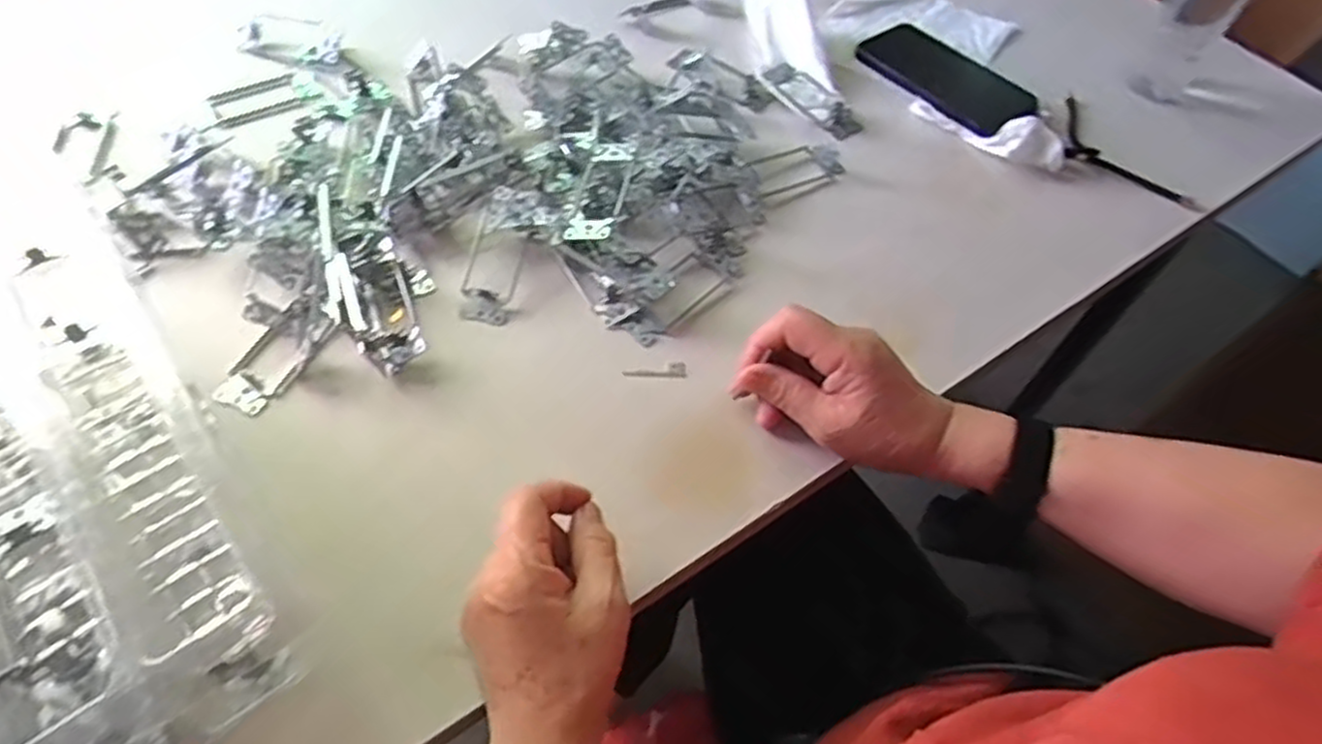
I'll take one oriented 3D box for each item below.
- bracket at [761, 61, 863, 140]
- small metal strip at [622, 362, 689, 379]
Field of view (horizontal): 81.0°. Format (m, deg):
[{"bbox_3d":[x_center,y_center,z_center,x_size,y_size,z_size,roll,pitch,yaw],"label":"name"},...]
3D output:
[{"bbox_3d":[0.135,-0.252,0.705,0.038,0.019,0.115,-33,64,-24],"label":"bracket"},{"bbox_3d":[-0.004,-0.001,0.533,0.043,0.005,0.012,1,56,-1],"label":"small metal strip"}]

